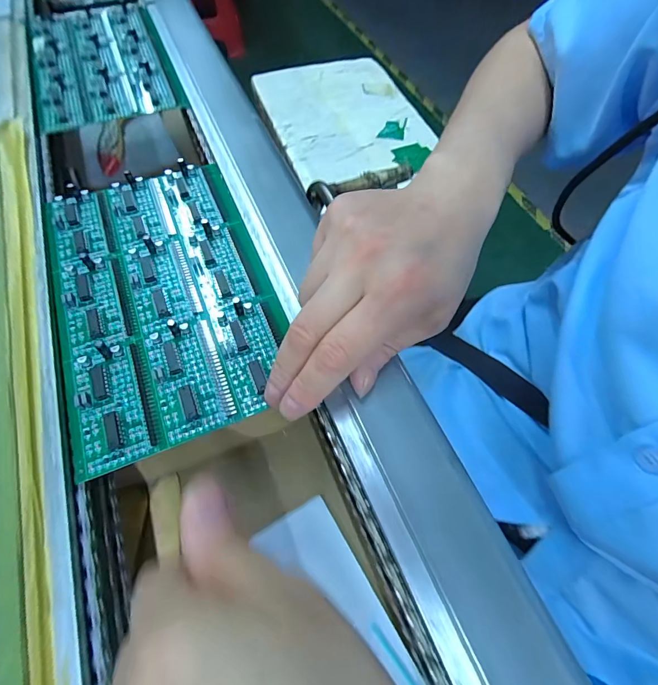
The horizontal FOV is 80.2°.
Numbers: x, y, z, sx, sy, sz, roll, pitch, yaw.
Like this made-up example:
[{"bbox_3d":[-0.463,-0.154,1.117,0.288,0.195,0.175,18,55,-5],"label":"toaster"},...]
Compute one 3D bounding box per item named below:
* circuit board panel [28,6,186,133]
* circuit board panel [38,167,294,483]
[{"bbox_3d":[-0.220,-0.274,0.377,0.117,0.008,0.205,-21,64,-10],"label":"circuit board panel"},{"bbox_3d":[-0.103,-0.036,0.244,0.121,0.008,0.201,-21,64,-10],"label":"circuit board panel"}]

